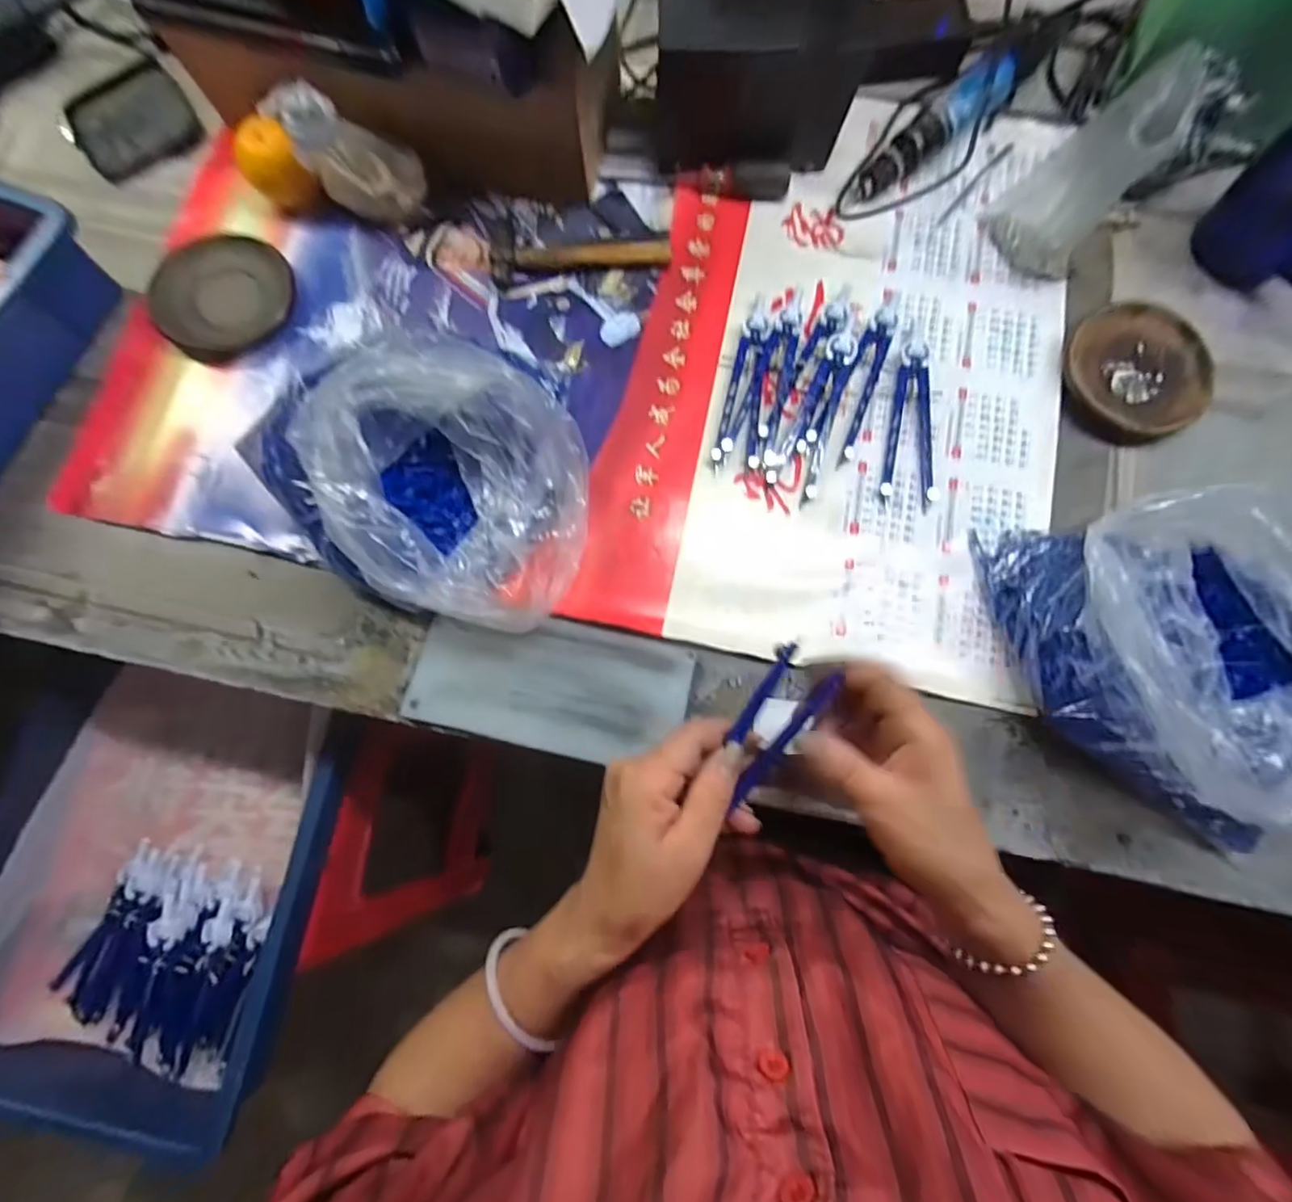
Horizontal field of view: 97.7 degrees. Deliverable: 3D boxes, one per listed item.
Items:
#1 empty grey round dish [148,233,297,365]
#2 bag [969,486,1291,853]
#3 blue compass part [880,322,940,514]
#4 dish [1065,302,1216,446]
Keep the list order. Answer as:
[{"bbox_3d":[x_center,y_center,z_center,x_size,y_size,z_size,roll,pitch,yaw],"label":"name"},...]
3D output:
[{"bbox_3d":[-0.359,-0.259,0.477,0.111,0.020,0.111,0,75,1],"label":"empty grey round dish"},{"bbox_3d":[0.347,0.042,0.363,0.170,0.090,0.225,-8,77,-1],"label":"bag"},{"bbox_3d":[0.218,-0.151,0.452,0.041,0.015,0.154,12,76,4],"label":"blue compass part"},{"bbox_3d":[0.391,-0.180,0.448,0.107,0.020,0.117,0,75,1],"label":"dish"}]

